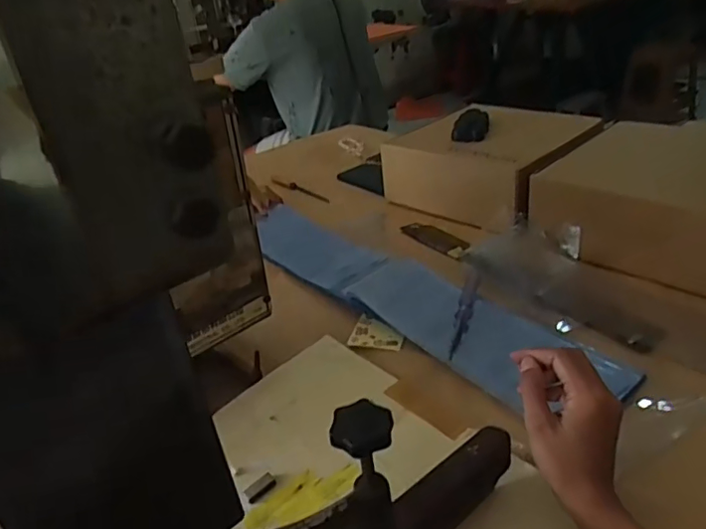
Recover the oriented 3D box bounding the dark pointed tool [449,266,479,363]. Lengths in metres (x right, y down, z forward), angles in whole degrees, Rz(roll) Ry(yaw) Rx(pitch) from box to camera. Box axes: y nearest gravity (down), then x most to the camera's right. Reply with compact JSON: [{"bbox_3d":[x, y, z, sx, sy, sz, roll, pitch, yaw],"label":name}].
[{"bbox_3d":[0.126,0.050,0.623,0.015,0.017,0.147,5,32,20],"label":"dark pointed tool"}]

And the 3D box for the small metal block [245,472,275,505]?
[{"bbox_3d":[-0.079,0.190,0.471,0.012,0.007,0.029,22,41,40],"label":"small metal block"}]

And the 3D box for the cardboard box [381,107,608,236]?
[{"bbox_3d":[0.233,-0.170,0.893,0.269,0.120,0.299,-30,37,-34],"label":"cardboard box"}]

